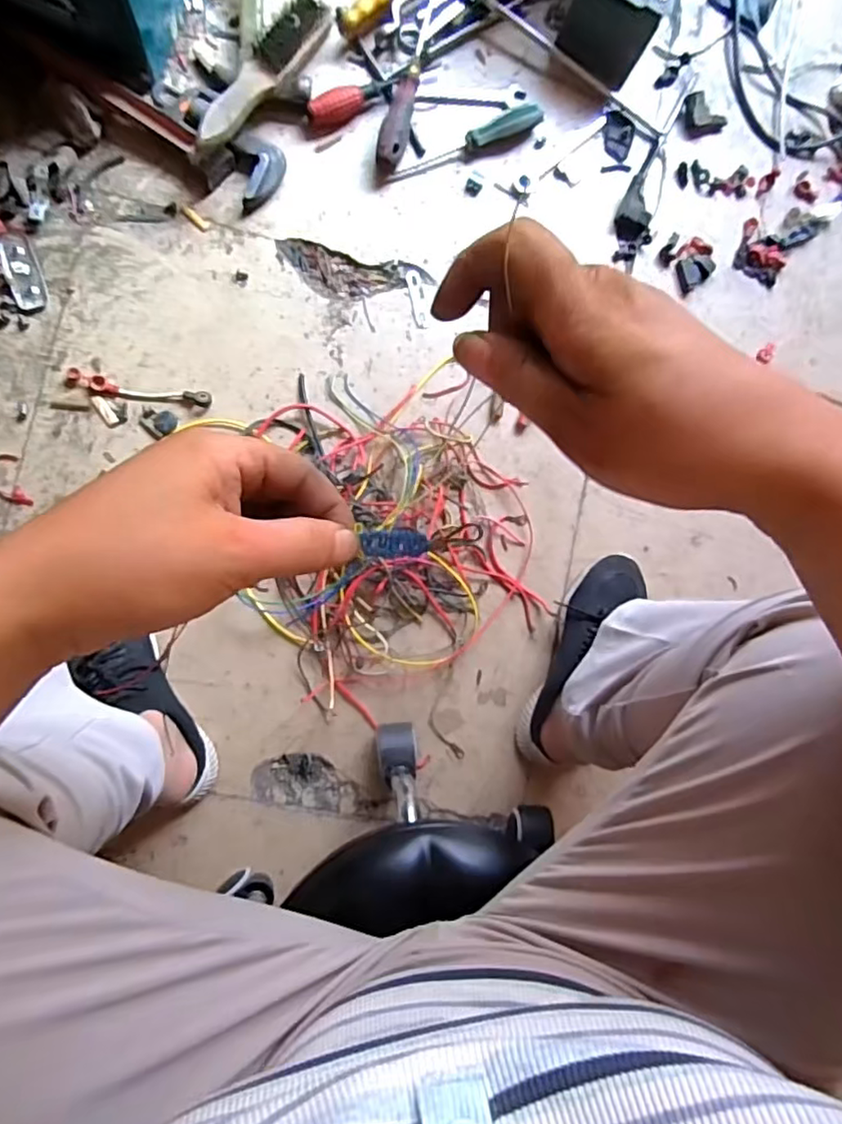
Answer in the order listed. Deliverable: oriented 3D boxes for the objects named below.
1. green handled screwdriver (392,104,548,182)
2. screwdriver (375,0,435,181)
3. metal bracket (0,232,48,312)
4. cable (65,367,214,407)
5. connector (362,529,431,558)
[{"bbox_3d":[0.053,-0.476,0.698,0.189,0.024,0.031,-28,92,-8],"label":"green handled screwdriver"},{"bbox_3d":[-0.010,-0.533,0.689,0.029,0.027,0.215,19,85,-7],"label":"screwdriver"},{"bbox_3d":[-0.411,-0.300,0.636,0.033,0.008,0.080,-17,90,-8],"label":"metal bracket"},{"bbox_3d":[-0.295,-0.179,0.647,0.143,0.009,0.022,7,87,-8],"label":"cable"},{"bbox_3d":[-0.011,-0.008,0.264,0.029,0.004,0.012,-1,88,-13],"label":"connector"}]

